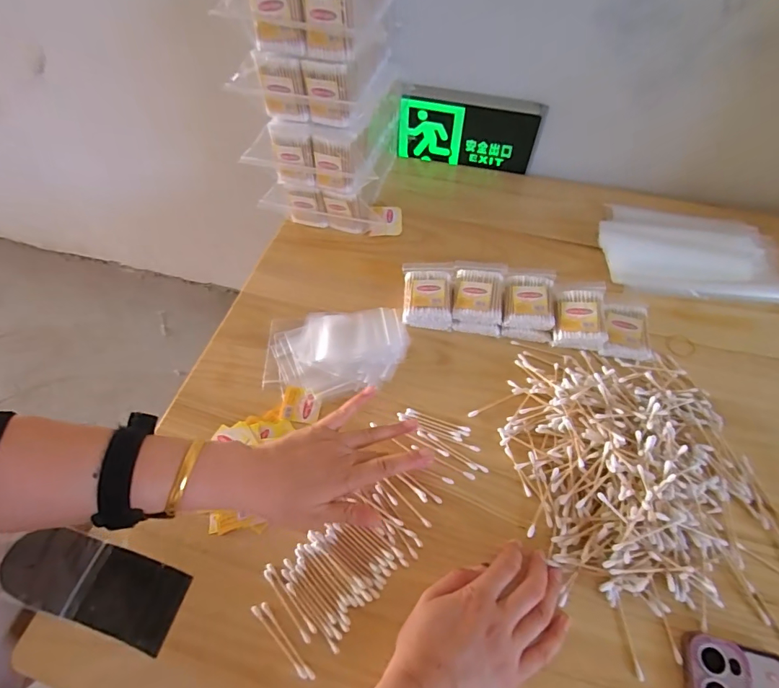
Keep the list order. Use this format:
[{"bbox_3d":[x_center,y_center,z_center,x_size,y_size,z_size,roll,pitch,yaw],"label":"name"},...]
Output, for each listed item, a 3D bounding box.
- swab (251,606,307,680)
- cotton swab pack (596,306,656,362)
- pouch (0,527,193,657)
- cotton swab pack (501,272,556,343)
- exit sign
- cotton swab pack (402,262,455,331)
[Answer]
[{"bbox_3d":[-0.096,0.254,0.376,0.007,0.004,0.072,-40,64,-21],"label":"swab"},{"bbox_3d":[0.277,-0.015,0.517,0.053,0.018,0.066,9,57,8],"label":"cotton swab pack"},{"bbox_3d":[-0.268,0.219,0.402,0.162,0.010,0.063,18,55,4],"label":"pouch"},{"bbox_3d":[0.170,-0.049,0.545,0.058,0.037,0.092,8,57,7],"label":"cotton swab pack"},{"bbox_3d":[0.122,-0.329,0.692,0.214,0.115,0.022,10,58,9],"label":"exit sign"},{"bbox_3d":[0.049,-0.064,0.558,0.061,0.035,0.095,2,57,4],"label":"cotton swab pack"}]

